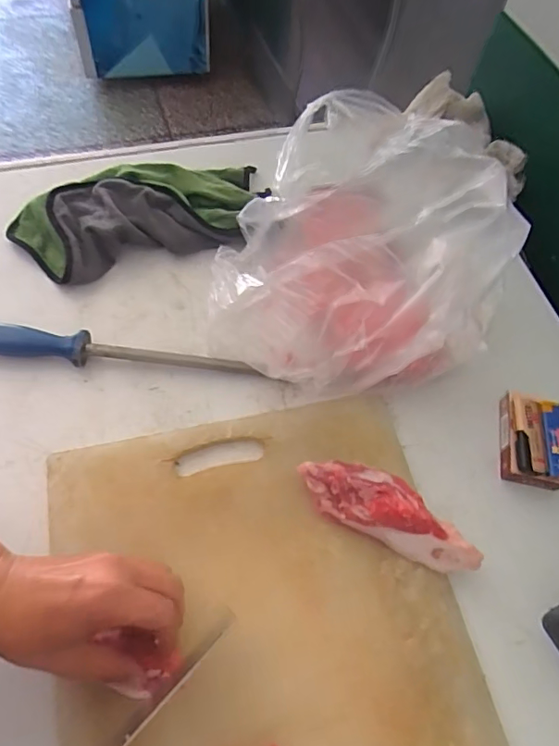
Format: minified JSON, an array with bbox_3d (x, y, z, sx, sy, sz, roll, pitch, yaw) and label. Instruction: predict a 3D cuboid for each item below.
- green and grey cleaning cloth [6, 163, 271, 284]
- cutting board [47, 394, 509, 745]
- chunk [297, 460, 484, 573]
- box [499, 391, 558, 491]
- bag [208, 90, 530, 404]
[{"bbox_3d":[-0.162,-0.190,0.614,0.295,0.043,0.149,-14,65,-13],"label":"green and grey cleaning cloth"},{"bbox_3d":[0.002,0.251,0.397,0.323,0.023,0.465,-11,65,-7],"label":"cutting board"},{"bbox_3d":[0.098,0.123,0.463,0.170,0.035,0.055,25,62,9],"label":"chunk"},{"bbox_3d":[0.253,0.066,0.515,0.062,0.037,0.088,14,61,3],"label":"box"},{"bbox_3d":[0.087,-0.120,0.520,0.252,0.142,0.276,29,64,9],"label":"bag"}]

